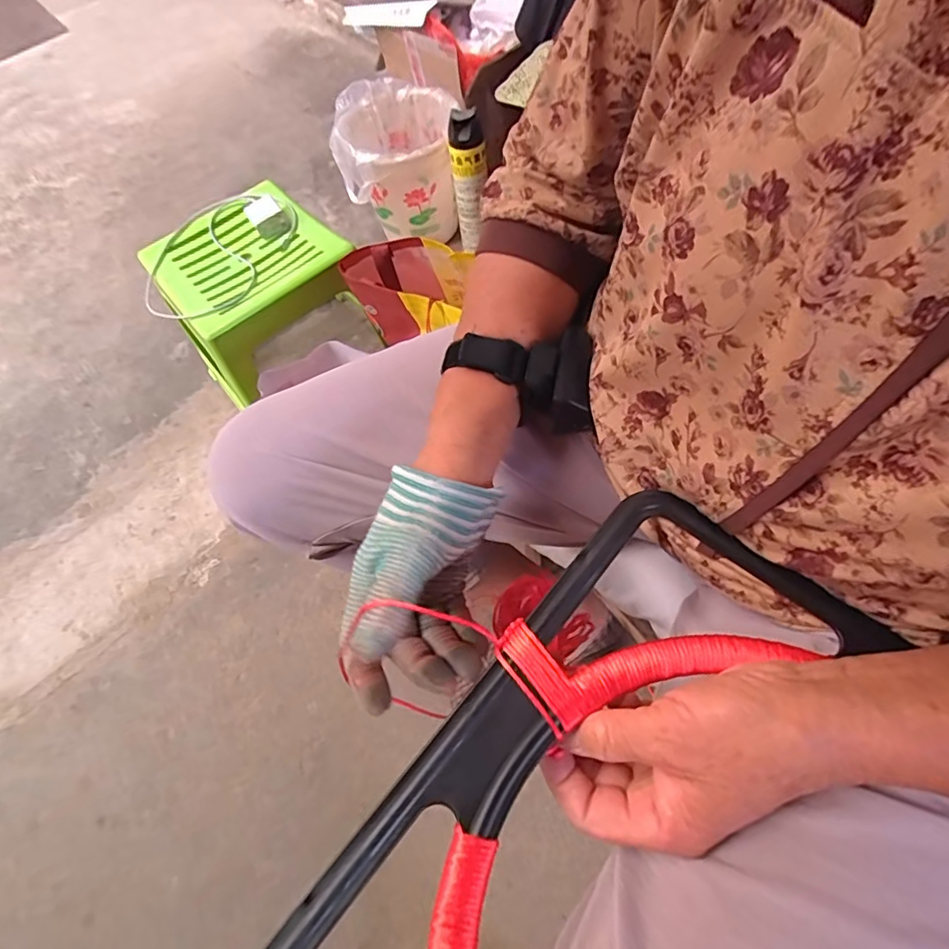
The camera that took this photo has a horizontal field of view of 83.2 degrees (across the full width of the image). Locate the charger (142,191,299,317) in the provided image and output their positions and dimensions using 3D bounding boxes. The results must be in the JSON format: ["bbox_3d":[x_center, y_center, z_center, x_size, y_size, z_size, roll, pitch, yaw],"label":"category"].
[{"bbox_3d":[-0.393,-0.337,0.817,0.196,0.038,0.267,15,63,11],"label":"charger"}]

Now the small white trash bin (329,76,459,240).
[{"bbox_3d":[-0.146,-0.627,1.091,0.240,0.232,0.209,-13,62,1],"label":"small white trash bin"}]

